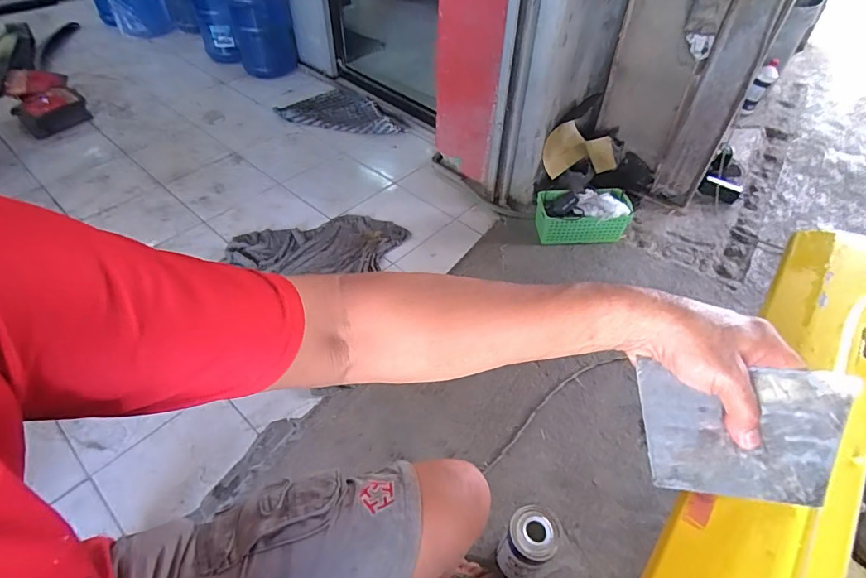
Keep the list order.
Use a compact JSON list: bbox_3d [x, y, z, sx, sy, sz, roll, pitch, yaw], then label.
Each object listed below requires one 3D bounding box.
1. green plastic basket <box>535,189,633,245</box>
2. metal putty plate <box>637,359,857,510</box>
[{"bbox_3d":[0.493,-0.241,1.527,0.300,0.123,0.128,0,48,-1],"label":"green plastic basket"},{"bbox_3d":[0.235,0.110,0.355,0.139,0.008,0.096,0,86,14],"label":"metal putty plate"}]

